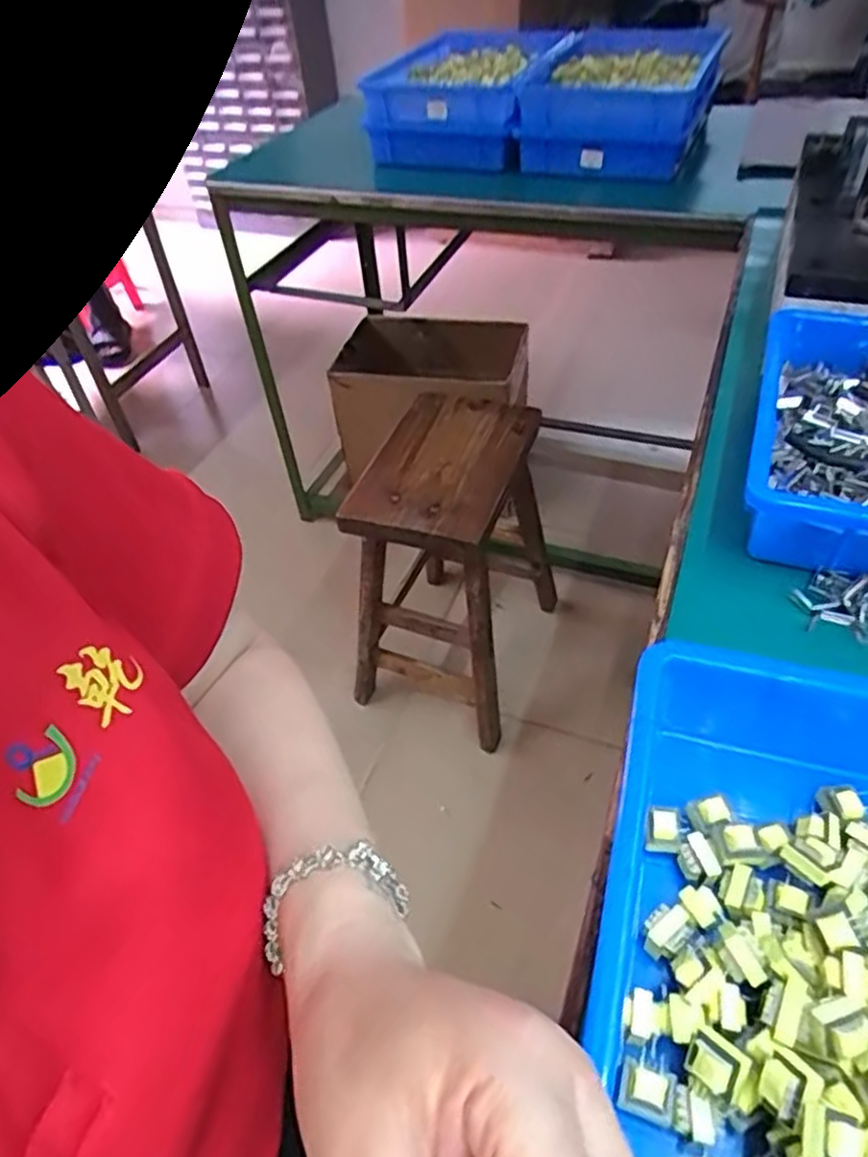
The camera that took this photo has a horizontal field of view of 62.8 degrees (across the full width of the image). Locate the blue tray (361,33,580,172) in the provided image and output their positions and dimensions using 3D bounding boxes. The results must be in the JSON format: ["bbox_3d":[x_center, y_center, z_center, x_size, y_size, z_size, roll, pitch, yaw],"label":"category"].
[{"bbox_3d":[0.059,-0.767,1.121,0.244,0.111,0.360,17,50,21],"label":"blue tray"}]

